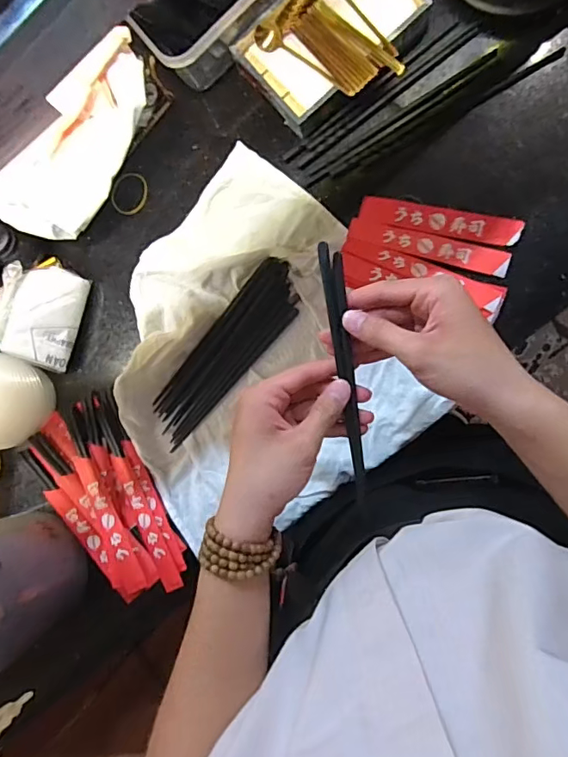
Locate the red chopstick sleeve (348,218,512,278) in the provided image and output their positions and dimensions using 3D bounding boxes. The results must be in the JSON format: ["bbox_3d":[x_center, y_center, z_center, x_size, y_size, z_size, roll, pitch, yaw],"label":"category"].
[{"bbox_3d":[0.152,-0.140,0.538,0.167,0.006,0.027,16,93,9],"label":"red chopstick sleeve"}]

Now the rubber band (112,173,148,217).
[{"bbox_3d":[-0.180,-0.217,0.599,0.038,0.008,0.050,35,92,-18],"label":"rubber band"}]

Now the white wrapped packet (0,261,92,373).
[{"bbox_3d":[-0.277,-0.069,0.578,0.088,0.032,0.113,11,98,-35],"label":"white wrapped packet"}]

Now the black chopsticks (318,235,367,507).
[{"bbox_3d":[0.049,0.003,0.390,0.015,0.012,0.206,-7,103,9],"label":"black chopsticks"}]

